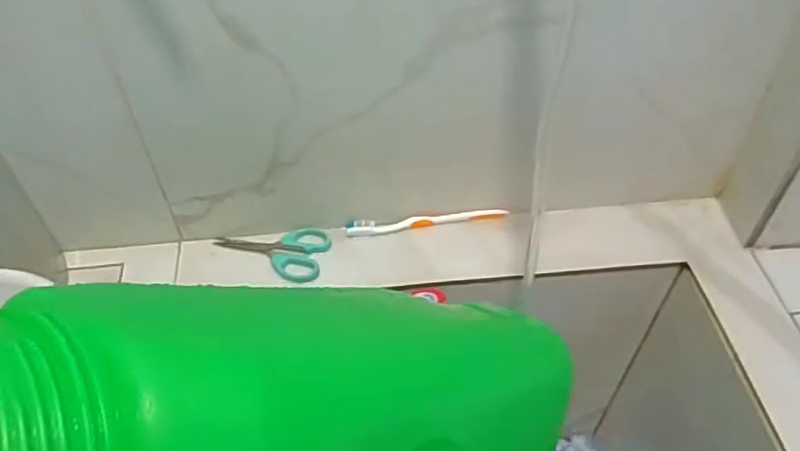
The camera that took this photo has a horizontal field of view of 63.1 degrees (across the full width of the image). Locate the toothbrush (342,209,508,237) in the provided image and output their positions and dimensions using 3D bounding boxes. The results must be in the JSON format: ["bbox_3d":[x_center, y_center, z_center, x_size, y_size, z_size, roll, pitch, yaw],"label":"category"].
[{"bbox_3d":[0.028,-0.004,0.701,0.170,0.021,0.015,-4,48,-3],"label":"toothbrush"}]

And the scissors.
[{"bbox_3d":[-0.137,0.026,0.677,0.121,0.014,0.057,5,48,5],"label":"scissors"}]

